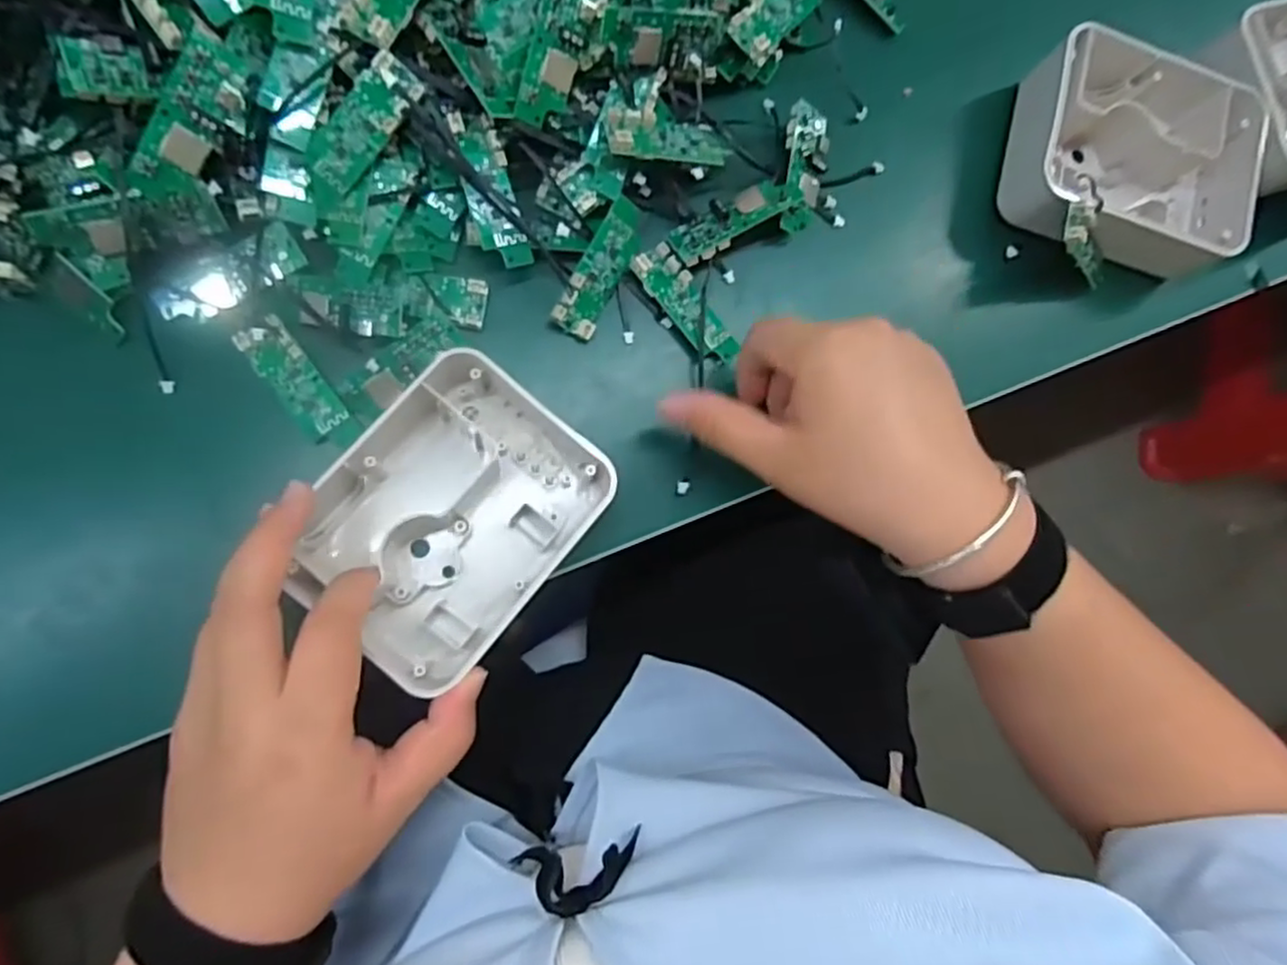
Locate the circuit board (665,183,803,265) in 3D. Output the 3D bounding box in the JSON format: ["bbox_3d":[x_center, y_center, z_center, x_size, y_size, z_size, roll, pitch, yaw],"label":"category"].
[{"bbox_3d":[0.047,-0.135,0.351,0.069,0.008,0.022,-32,76,0],"label":"circuit board"}]

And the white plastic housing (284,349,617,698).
[{"bbox_3d":[-0.088,0.015,0.314,0.107,0.048,0.134,40,81,-2],"label":"white plastic housing"}]

